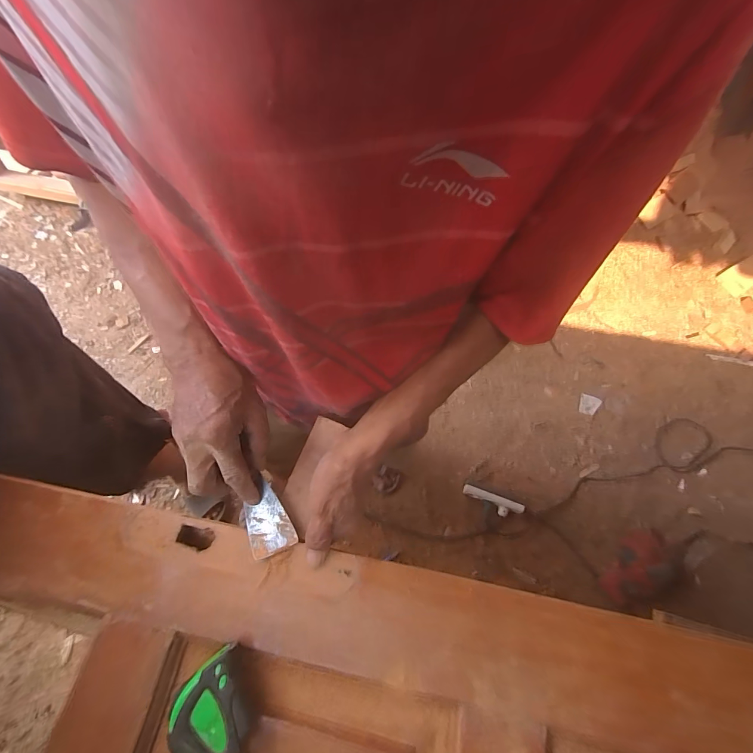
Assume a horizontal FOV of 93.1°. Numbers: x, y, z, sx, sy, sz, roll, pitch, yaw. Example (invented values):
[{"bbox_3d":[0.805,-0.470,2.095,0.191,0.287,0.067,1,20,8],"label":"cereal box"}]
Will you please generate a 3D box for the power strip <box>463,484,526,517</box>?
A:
[{"bbox_3d":[0.376,0.407,1.156,0.194,0.043,0.058,20,69,10],"label":"power strip"}]

